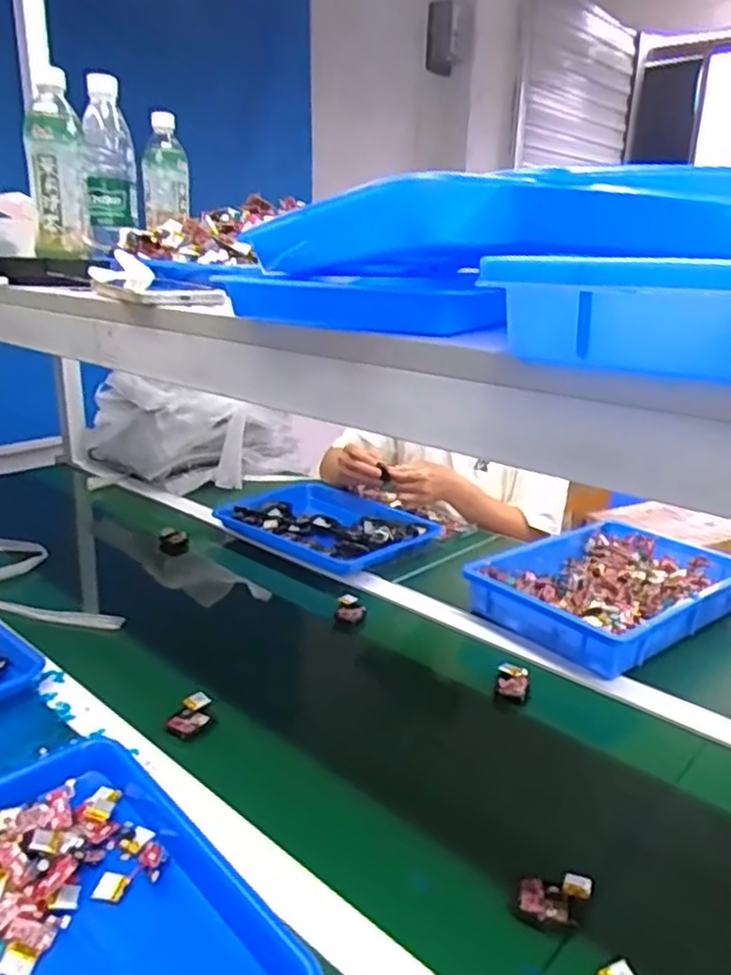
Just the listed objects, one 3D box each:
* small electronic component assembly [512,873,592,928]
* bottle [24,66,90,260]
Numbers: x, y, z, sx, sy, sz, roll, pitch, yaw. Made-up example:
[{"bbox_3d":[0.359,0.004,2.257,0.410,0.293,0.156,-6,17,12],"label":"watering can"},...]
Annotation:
[{"bbox_3d":[0.142,0.309,0.536,0.050,0.012,0.048,8,20,22],"label":"small electronic component assembly"},{"bbox_3d":[-0.351,-0.360,0.806,0.060,0.189,0.067,-6,19,-21],"label":"bottle"}]

